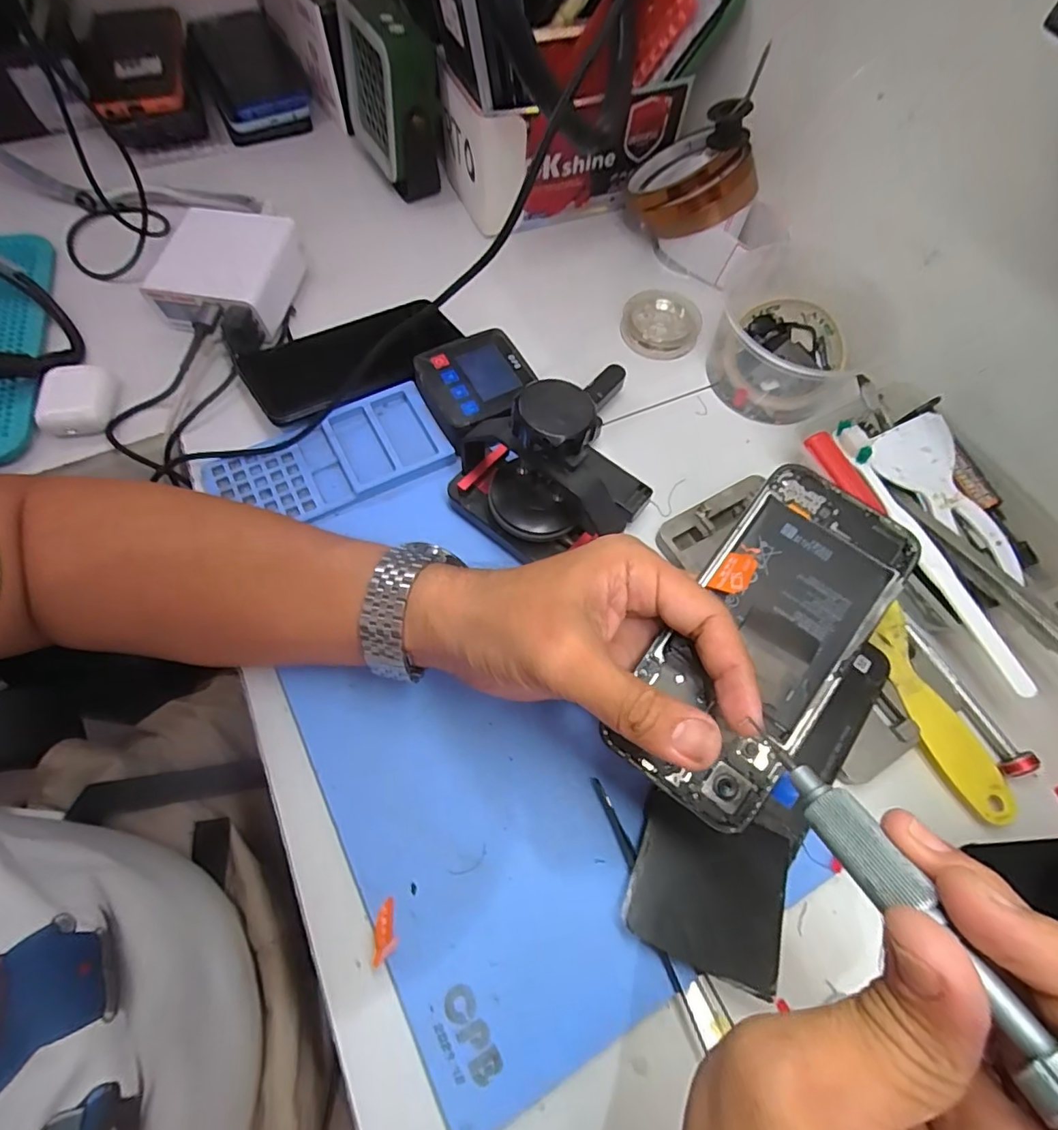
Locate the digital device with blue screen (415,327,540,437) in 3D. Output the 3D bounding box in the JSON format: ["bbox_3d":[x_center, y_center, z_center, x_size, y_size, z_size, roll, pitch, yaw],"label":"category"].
[{"bbox_3d":[-0.035,-0.121,0.367,0.072,0.026,0.069,-29,69,-15],"label":"digital device with blue screen"}]

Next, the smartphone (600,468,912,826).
[{"bbox_3d":[0.106,0.031,0.239,0.075,0.012,0.160,30,80,11],"label":"smartphone"}]

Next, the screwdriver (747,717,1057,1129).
[{"bbox_3d":[0.097,0.084,0.145,0.013,0.009,0.091,-20,36,-9],"label":"screwdriver"}]

